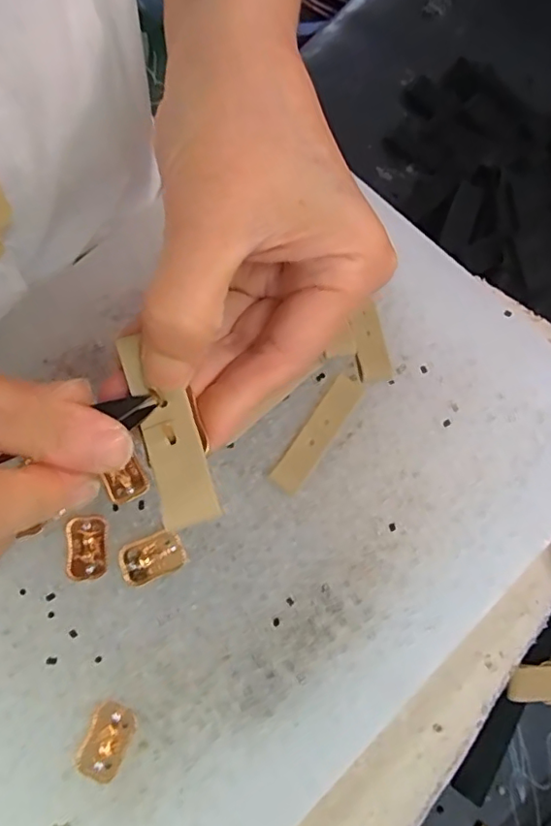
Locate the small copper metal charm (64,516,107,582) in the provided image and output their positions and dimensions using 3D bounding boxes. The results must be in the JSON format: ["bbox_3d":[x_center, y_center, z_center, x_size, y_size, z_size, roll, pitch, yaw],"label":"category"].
[{"bbox_3d":[-0.084,0.060,0.242,0.018,0.004,0.026,-5,75,-1],"label":"small copper metal charm"}]

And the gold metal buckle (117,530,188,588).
[{"bbox_3d":[-0.054,0.063,0.241,0.028,0.005,0.018,-23,76,-5],"label":"gold metal buckle"}]

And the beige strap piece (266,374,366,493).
[{"bbox_3d":[0.020,0.010,0.255,0.015,0.005,0.060,34,78,9],"label":"beige strap piece"}]

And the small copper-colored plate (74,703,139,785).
[{"bbox_3d":[-0.069,0.133,0.222,0.018,0.005,0.027,22,76,7],"label":"small copper-colored plate"}]

